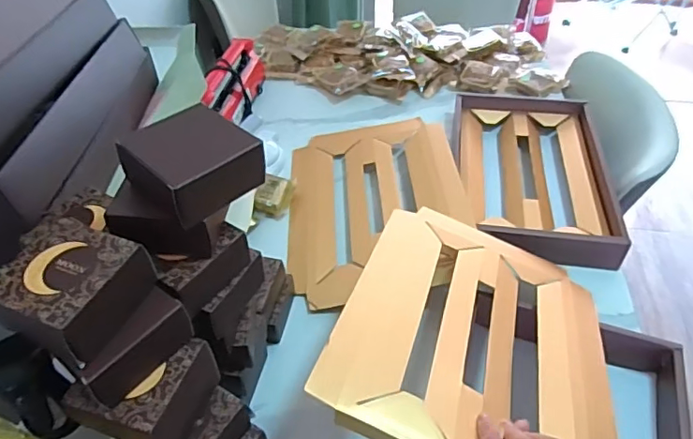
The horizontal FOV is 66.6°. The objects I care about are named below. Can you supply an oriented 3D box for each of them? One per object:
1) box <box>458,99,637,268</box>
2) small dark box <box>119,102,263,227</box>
[{"bbox_3d":[0.322,-0.094,0.937,0.255,0.046,0.419,3,45,5],"label":"box"},{"bbox_3d":[-0.134,-0.049,0.458,0.095,0.048,0.090,-35,54,-30],"label":"small dark box"}]

